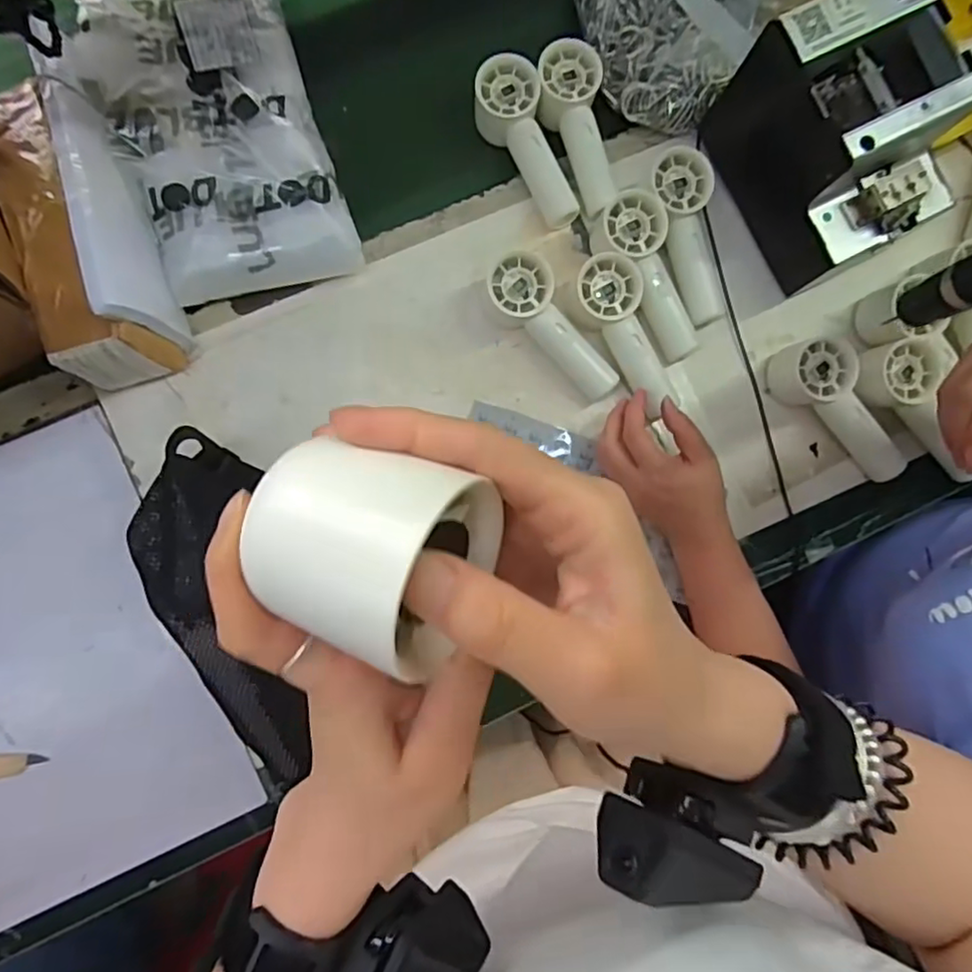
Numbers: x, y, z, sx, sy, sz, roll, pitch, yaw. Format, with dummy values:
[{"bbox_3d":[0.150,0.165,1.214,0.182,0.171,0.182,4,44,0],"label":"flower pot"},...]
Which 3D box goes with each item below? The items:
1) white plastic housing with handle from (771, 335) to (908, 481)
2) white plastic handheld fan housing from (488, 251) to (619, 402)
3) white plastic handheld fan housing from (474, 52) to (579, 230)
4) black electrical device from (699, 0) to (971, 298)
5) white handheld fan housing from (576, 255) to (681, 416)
[{"bbox_3d":[0.325,-0.071,0.570,0.050,0.054,0.147,-42,88,-6],"label":"white plastic housing with handle"},{"bbox_3d":[0.059,-0.138,0.562,0.052,0.051,0.144,-39,88,-6],"label":"white plastic handheld fan housing"},{"bbox_3d":[0.034,-0.312,0.577,0.058,0.045,0.150,-20,86,-5],"label":"white plastic handheld fan housing"},{"bbox_3d":[0.302,-0.291,0.534,0.123,0.153,0.178,-28,87,-5],"label":"black electrical device"},{"bbox_3d":[0.126,-0.133,0.564,0.056,0.041,0.148,-26,99,-5],"label":"white handheld fan housing"}]

